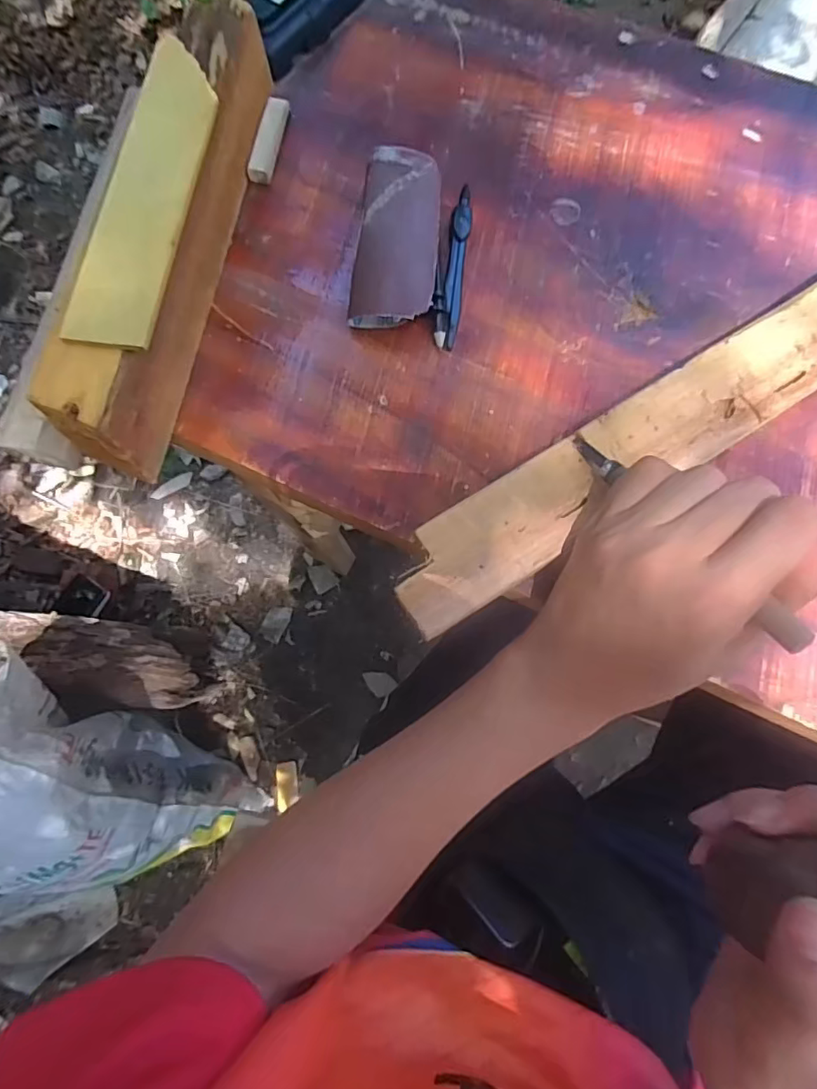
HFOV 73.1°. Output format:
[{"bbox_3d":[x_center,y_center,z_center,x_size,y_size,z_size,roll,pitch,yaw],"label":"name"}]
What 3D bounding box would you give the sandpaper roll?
[{"bbox_3d":[-0.006,-0.179,0.323,0.047,0.023,0.103,7,86,4],"label":"sandpaper roll"}]

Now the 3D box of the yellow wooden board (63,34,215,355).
[{"bbox_3d":[-0.133,-0.187,0.285,0.043,0.009,0.184,8,77,3],"label":"yellow wooden board"}]

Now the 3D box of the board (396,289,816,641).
[{"bbox_3d":[0.193,-0.096,0.283,0.459,0.008,0.046,-32,73,-6],"label":"board"}]

